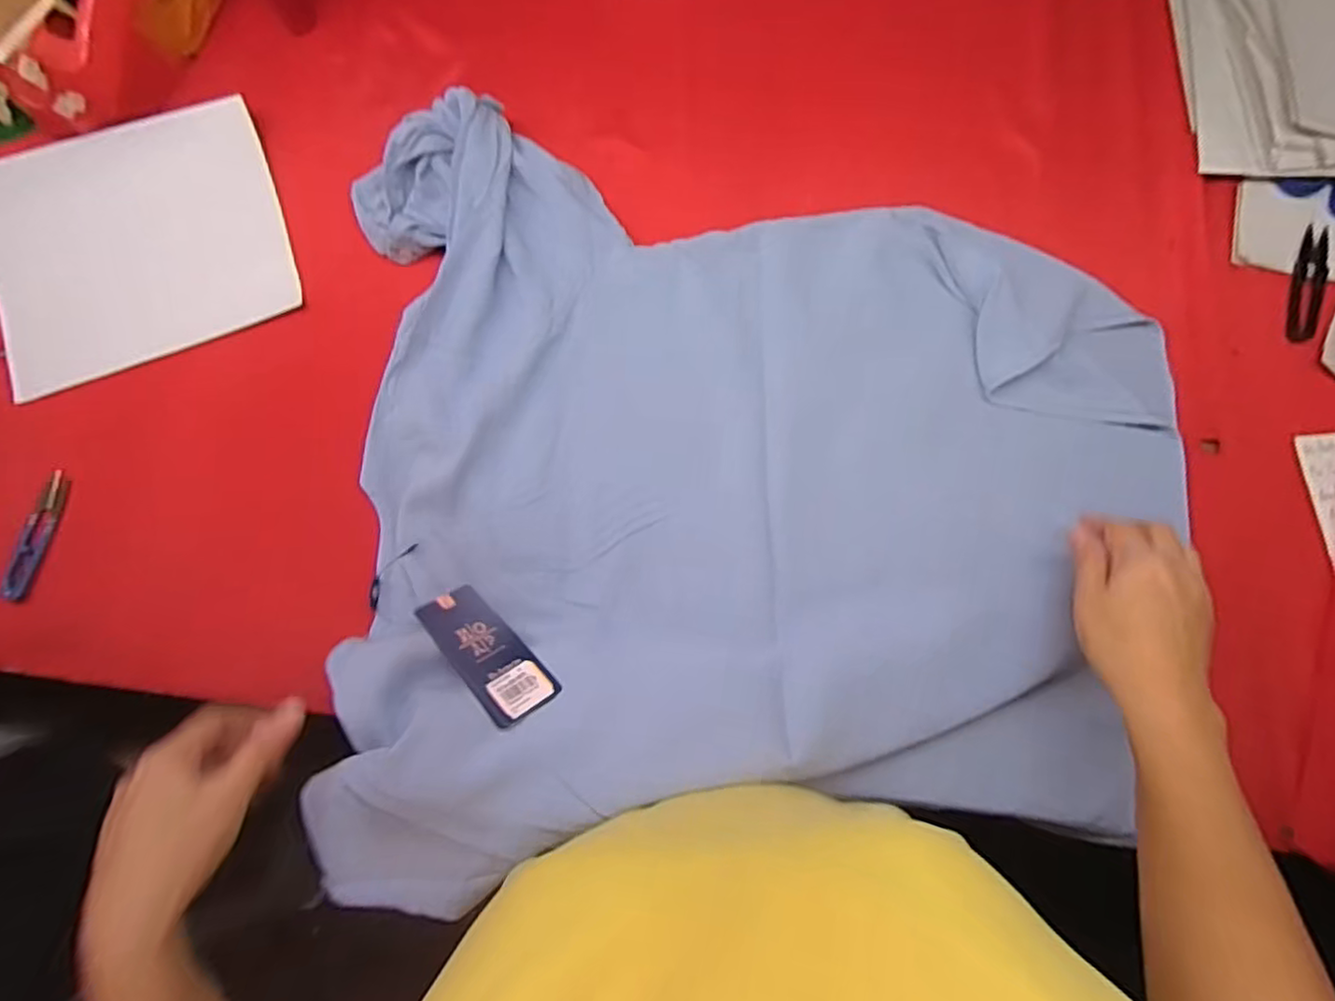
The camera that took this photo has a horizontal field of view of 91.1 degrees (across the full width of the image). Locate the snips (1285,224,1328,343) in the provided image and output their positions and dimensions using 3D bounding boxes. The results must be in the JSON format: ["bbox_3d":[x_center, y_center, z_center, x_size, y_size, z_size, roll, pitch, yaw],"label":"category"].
[{"bbox_3d":[0.510,-0.171,0.522,0.026,0.006,0.101,16,81,5],"label":"snips"}]

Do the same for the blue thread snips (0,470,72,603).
[{"bbox_3d":[-0.508,0.028,0.527,0.013,0.017,0.105,14,81,4],"label":"blue thread snips"}]

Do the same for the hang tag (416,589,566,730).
[{"bbox_3d":[-0.127,0.103,0.457,0.047,0.006,0.119,-26,51,-35],"label":"hang tag"}]

